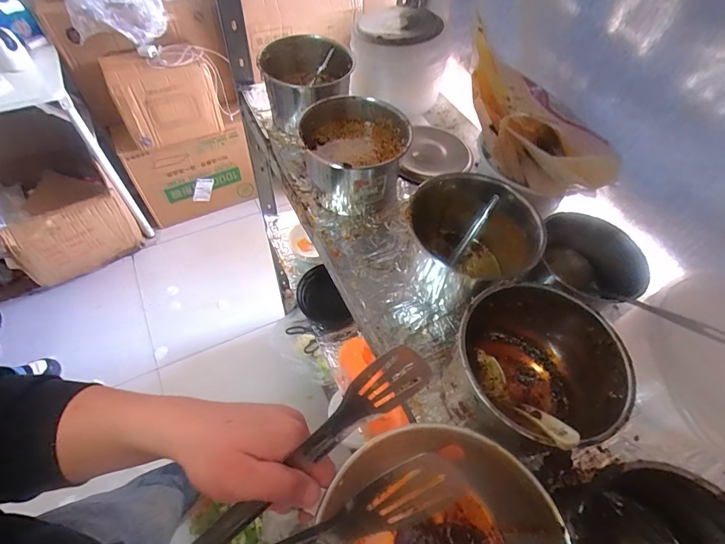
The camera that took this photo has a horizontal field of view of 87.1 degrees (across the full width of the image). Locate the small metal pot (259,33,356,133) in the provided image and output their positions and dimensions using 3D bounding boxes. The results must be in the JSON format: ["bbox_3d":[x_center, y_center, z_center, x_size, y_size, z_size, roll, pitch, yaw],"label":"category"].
[{"bbox_3d":[-0.088,-0.312,0.641,0.146,0.103,0.128,-8,57,-9],"label":"small metal pot"}]

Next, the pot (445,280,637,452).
[{"bbox_3d":[0.155,0.102,0.390,0.140,0.117,0.147,2,56,-3],"label":"pot"}]

